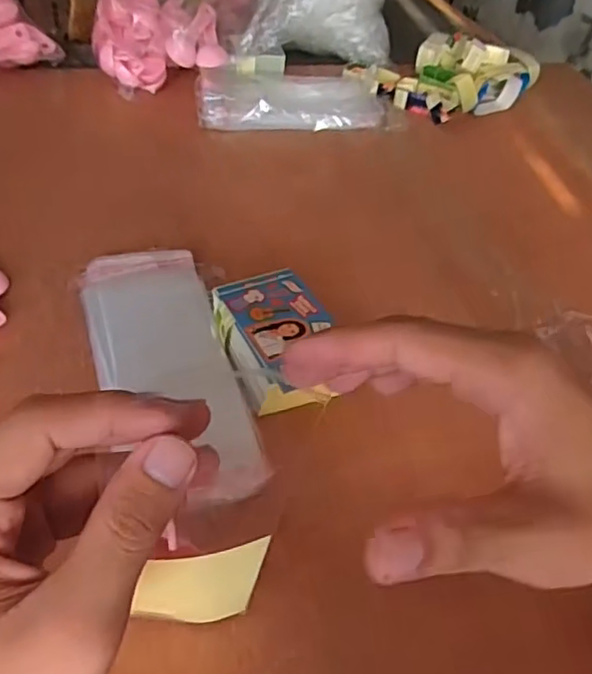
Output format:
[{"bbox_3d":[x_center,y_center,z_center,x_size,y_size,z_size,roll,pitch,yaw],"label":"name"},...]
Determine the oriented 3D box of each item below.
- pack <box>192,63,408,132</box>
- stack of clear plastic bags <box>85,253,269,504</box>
[{"bbox_3d":[0.001,-0.277,0.716,0.224,0.030,0.128,-1,45,-10],"label":"pack"},{"bbox_3d":[-0.088,0.013,0.415,0.086,0.010,0.233,-10,47,-19],"label":"stack of clear plastic bags"}]

